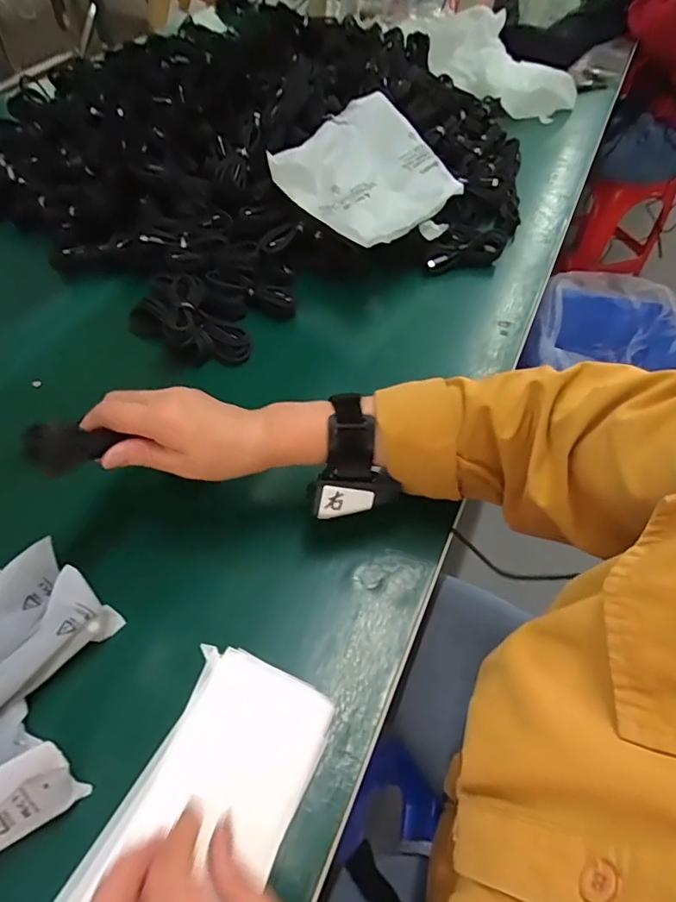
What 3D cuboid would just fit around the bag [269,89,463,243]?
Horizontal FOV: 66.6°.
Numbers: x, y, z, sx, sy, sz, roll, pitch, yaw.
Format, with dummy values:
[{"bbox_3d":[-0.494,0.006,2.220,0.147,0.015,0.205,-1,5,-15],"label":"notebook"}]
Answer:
[{"bbox_3d":[0.047,-0.320,0.597,0.188,0.049,0.181,-43,87,-12],"label":"bag"}]

